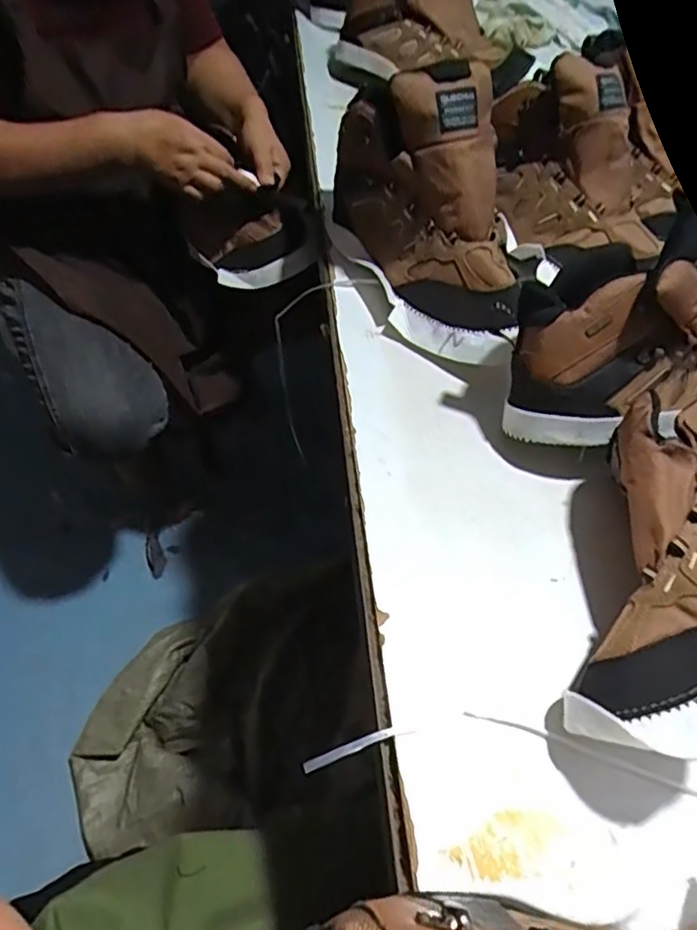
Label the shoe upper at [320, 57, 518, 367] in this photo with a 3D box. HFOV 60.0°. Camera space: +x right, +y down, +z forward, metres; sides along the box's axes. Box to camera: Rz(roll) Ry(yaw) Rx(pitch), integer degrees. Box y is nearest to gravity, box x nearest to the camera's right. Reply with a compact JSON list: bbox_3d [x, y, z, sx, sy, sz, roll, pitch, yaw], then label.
[{"bbox_3d":[0.079,-0.223,0.535,0.113,0.173,0.263,-13,56,-15],"label":"shoe upper"}]

